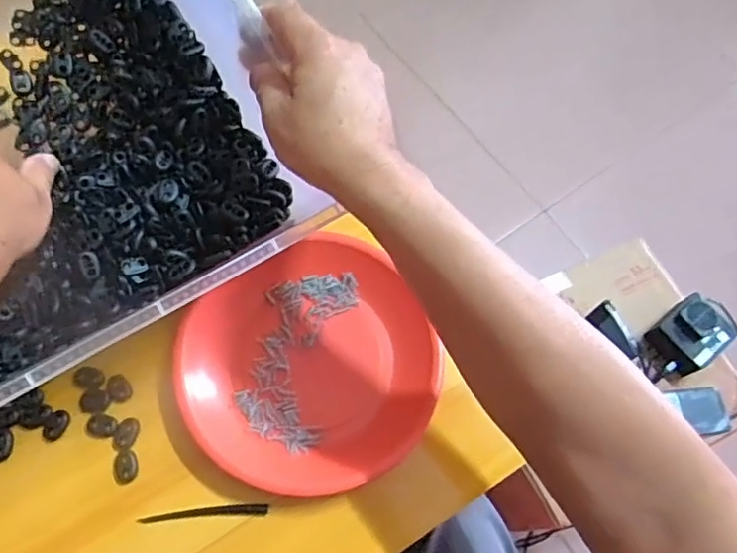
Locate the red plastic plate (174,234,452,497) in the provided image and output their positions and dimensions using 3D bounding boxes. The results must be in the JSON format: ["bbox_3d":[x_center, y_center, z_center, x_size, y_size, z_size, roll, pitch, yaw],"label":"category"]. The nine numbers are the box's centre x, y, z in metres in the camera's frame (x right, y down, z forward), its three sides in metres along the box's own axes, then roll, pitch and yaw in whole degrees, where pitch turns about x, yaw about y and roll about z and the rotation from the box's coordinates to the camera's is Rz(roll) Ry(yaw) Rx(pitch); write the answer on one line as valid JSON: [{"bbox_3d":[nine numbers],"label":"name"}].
[{"bbox_3d":[-0.041,0.064,0.441,0.185,0.022,0.180,1,66,-2],"label":"red plastic plate"}]

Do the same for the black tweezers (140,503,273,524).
[{"bbox_3d":[-0.114,0.165,0.405,0.088,0.009,0.008,-2,66,-4],"label":"black tweezers"}]

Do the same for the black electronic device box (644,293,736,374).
[{"bbox_3d":[0.408,0.073,0.734,0.090,0.055,0.073,-36,72,-17],"label":"black electronic device box"}]

